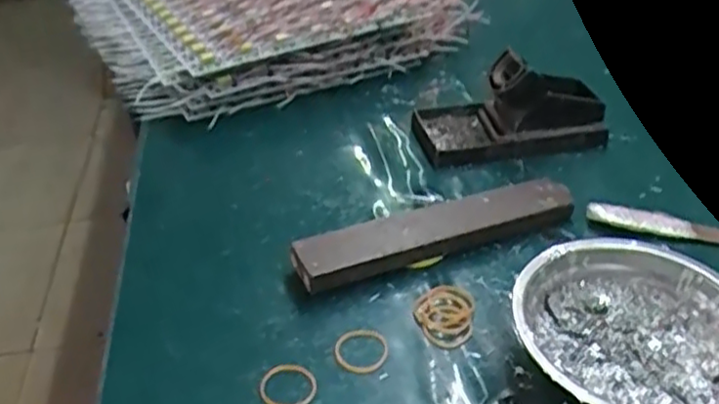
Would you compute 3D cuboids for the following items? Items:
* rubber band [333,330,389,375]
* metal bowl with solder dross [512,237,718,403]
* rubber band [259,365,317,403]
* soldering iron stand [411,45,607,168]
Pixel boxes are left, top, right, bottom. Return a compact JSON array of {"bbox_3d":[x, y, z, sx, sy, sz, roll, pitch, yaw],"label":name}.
[{"bbox_3d":[0.001,0.085,0.384,0.030,0.004,0.031,0,38,0],"label":"rubber band"},{"bbox_3d":[0.147,0.077,0.362,0.124,0.040,0.123,0,38,0],"label":"metal bowl with solder dross"},{"bbox_3d":[-0.038,0.098,0.362,0.030,0.004,0.029,0,38,0],"label":"rubber band"},{"bbox_3d":[0.124,-0.084,0.552,0.150,0.061,0.076,-7,38,-9],"label":"soldering iron stand"}]

